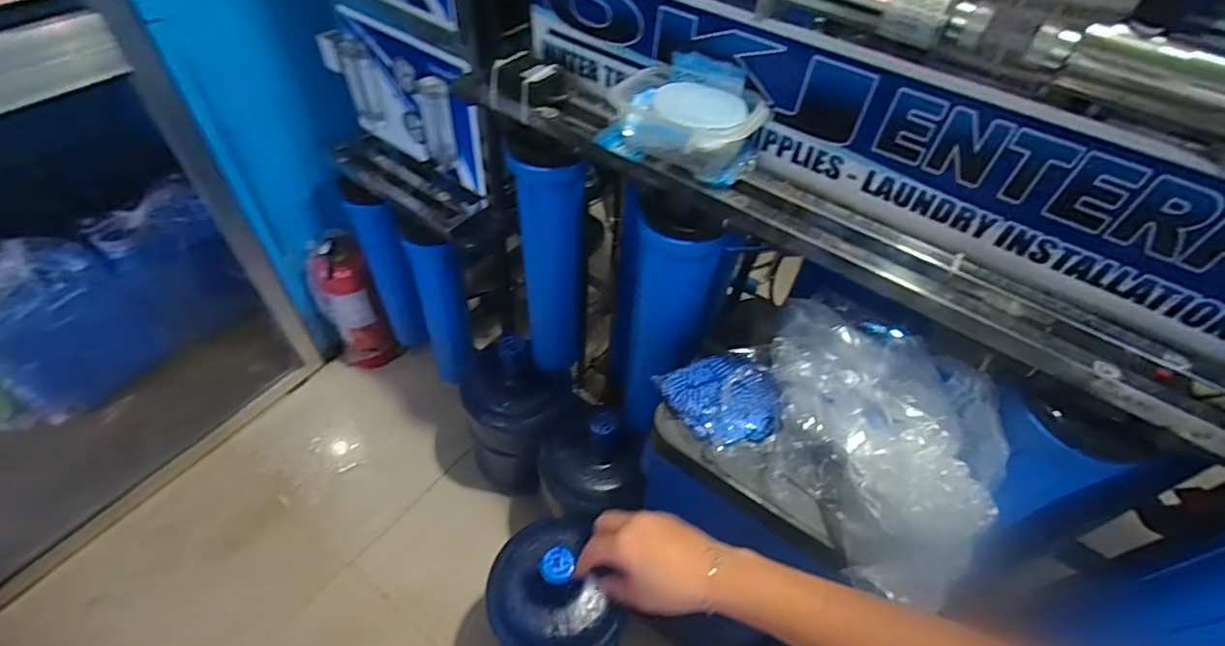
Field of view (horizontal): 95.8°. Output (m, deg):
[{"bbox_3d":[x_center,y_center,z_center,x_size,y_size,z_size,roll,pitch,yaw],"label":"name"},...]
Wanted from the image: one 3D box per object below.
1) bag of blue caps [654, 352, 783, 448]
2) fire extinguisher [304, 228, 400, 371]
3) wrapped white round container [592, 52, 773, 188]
[{"bbox_3d":[0.138,0.090,0.708,0.124,0.050,0.132,-12,51,-15],"label":"bag of blue caps"},{"bbox_3d":[-0.690,-0.039,1.456,0.136,0.423,0.128,-28,57,-26],"label":"fire extinguisher"},{"bbox_3d":[0.087,-0.248,0.664,0.181,0.087,0.113,27,52,18],"label":"wrapped white round container"}]

